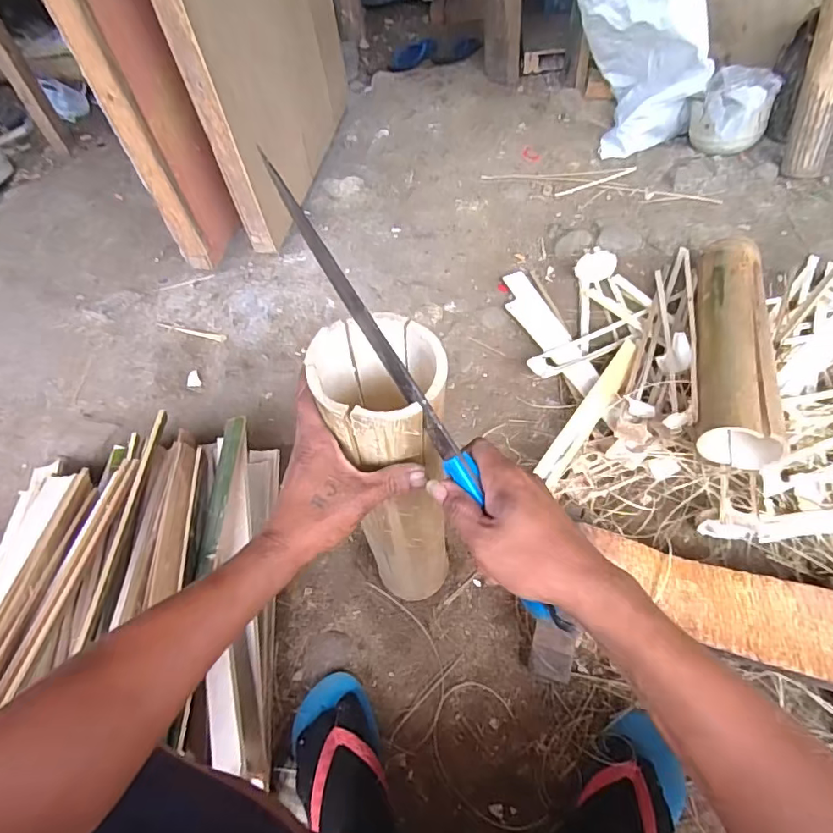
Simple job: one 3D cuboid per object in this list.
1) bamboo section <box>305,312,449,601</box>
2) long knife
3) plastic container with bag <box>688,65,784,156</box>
[{"bbox_3d":[-0.016,0.093,0.567,0.096,0.435,0.102,-17,53,-8],"label":"bamboo section"},{"bbox_3d":[-0.012,-0.029,0.379,0.018,0.019,0.388,-30,81,-14],"label":"long knife"},{"bbox_3d":[0.709,-0.680,1.209,0.169,0.170,0.134,24,61,21],"label":"plastic container with bag"}]

